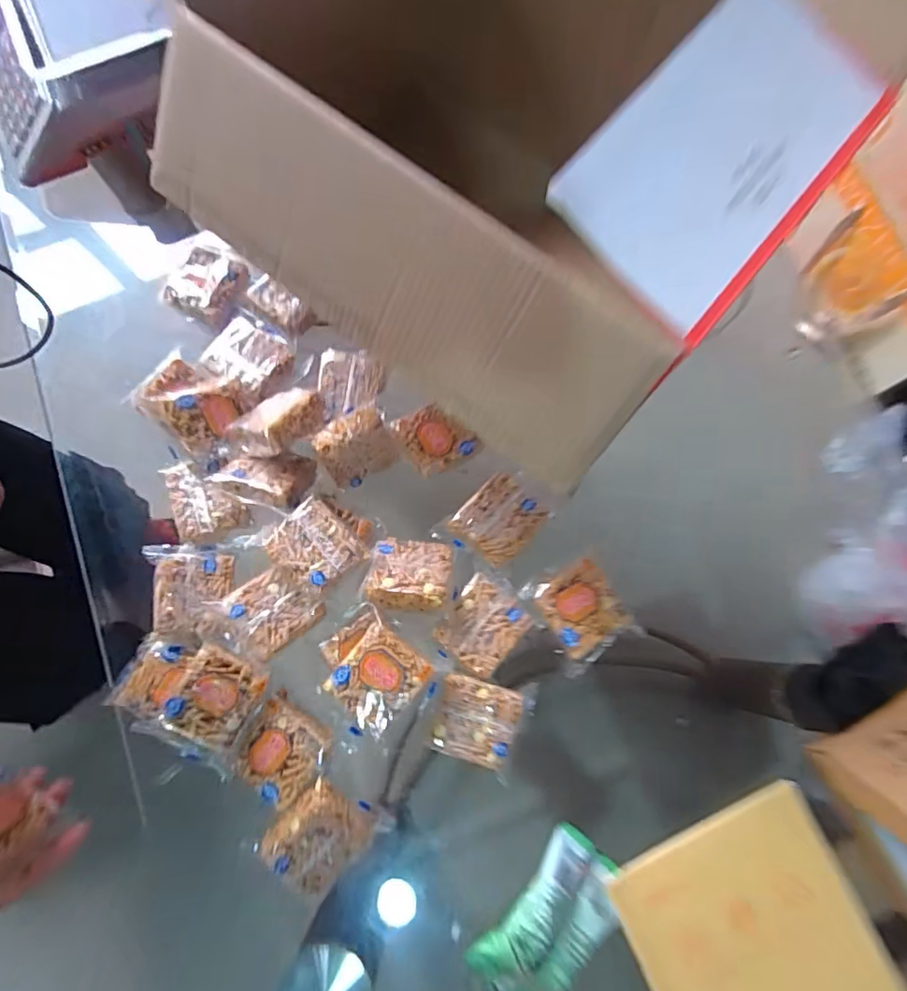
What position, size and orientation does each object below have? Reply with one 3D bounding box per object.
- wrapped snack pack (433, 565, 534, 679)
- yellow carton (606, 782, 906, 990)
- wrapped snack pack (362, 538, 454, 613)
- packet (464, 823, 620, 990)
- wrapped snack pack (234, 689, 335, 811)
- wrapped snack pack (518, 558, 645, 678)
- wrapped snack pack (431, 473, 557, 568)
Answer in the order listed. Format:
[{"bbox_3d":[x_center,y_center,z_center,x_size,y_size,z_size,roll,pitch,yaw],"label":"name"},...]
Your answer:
[{"bbox_3d":[0.025,0.114,0.506,0.065,0.016,0.081,39,78,8],"label":"wrapped snack pack"},{"bbox_3d":[0.265,0.404,0.465,0.189,0.023,0.265,-25,78,-7],"label":"yellow carton"},{"bbox_3d":[-0.038,0.068,0.507,0.070,0.025,0.067,10,42,-1],"label":"wrapped snack pack"},{"bbox_3d":[0.080,0.338,0.455,0.077,0.030,0.124,42,79,9],"label":"packet"},{"bbox_3d":[-0.144,0.215,0.483,0.068,0.014,0.069,35,78,7],"label":"wrapped snack pack"},{"bbox_3d":[0.113,0.104,0.517,0.072,0.032,0.088,-34,79,-9],"label":"wrapped snack pack"},{"bbox_3d":[0.040,0.024,0.531,0.092,0.028,0.066,-42,80,-11],"label":"wrapped snack pack"}]

